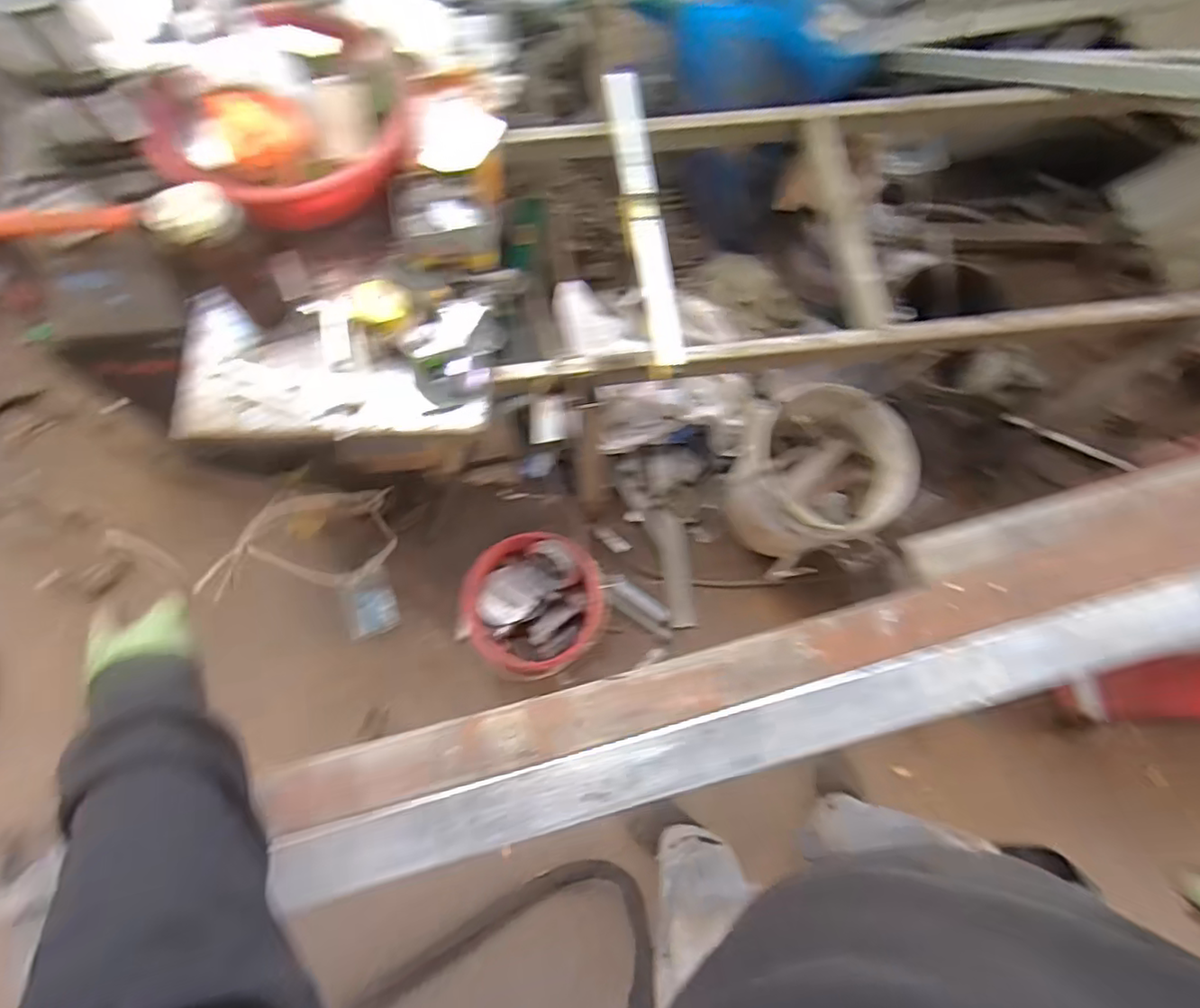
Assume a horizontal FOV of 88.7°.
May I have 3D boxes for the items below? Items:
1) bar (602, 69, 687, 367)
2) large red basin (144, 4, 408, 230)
[{"bbox_3d":[0.069,-0.459,0.957,0.056,0.039,0.526,-7,74,-3],"label":"bar"},{"bbox_3d":[-0.454,-0.557,0.885,0.313,0.096,0.320,0,74,-1],"label":"large red basin"}]

